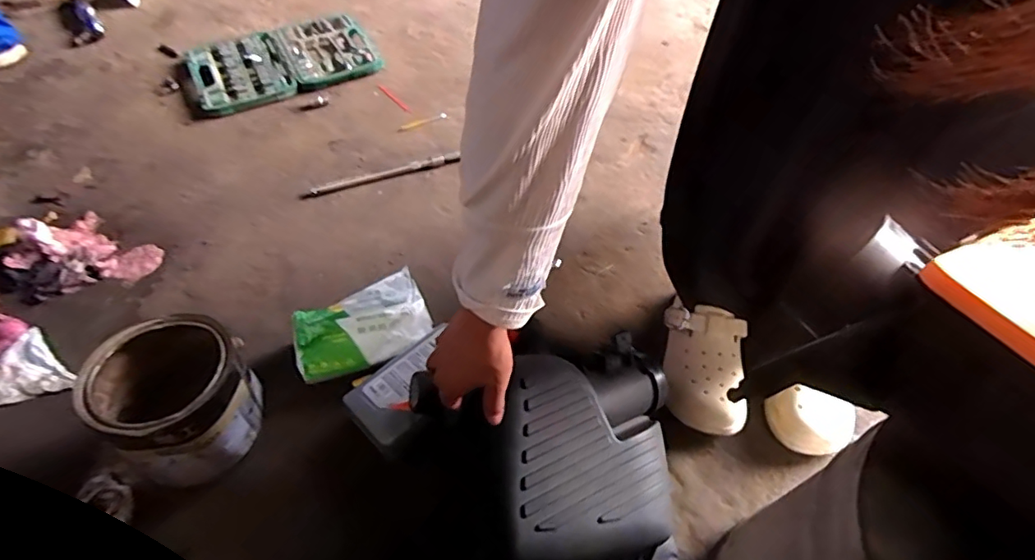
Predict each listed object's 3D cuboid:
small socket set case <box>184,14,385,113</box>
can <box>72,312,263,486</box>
[{"bbox_3d":[-0.529,-0.498,1.240,0.392,0.032,0.249,-27,57,-20],"label":"small socket set case"},{"bbox_3d":[-0.415,0.148,0.681,0.180,0.156,0.159,38,60,24],"label":"can"}]

